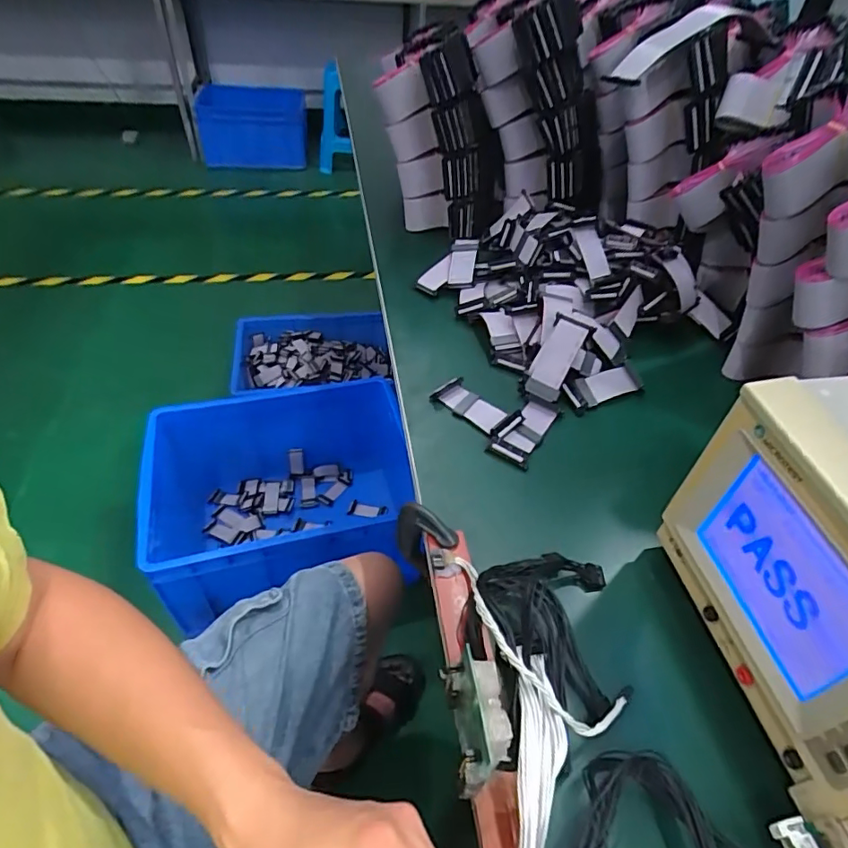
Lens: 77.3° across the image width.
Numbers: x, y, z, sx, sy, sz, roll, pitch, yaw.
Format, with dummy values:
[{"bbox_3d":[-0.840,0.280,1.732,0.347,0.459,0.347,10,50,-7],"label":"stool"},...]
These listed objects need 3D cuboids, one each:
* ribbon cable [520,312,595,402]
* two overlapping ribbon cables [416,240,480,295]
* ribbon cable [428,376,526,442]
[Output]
[{"bbox_3d":[0.141,-0.070,0.571,0.041,0.018,0.094,30,94,24],"label":"ribbon cable"},{"bbox_3d":[0.033,-0.213,0.723,0.074,0.045,0.088,10,46,5],"label":"two overlapping ribbon cables"},{"bbox_3d":[0.055,-0.017,0.552,0.039,0.019,0.092,-34,56,-31],"label":"ribbon cable"}]

